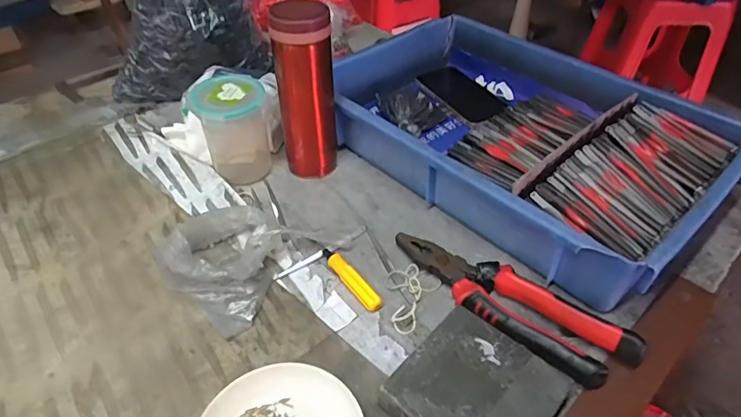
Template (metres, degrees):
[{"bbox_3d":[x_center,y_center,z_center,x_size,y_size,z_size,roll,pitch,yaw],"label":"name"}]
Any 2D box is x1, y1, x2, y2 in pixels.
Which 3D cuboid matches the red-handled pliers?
[{"bbox_3d":[0.115,0.077,0.428,0.220,0.025,0.055,31,50,27],"label":"red-handled pliers"}]

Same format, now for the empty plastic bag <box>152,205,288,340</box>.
[{"bbox_3d":[-0.133,0.043,0.458,0.116,0.045,0.138,-26,49,-25],"label":"empty plastic bag"}]

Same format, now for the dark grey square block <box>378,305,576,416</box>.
[{"bbox_3d":[0.078,0.136,0.360,0.103,0.021,0.108,33,50,29],"label":"dark grey square block"}]

